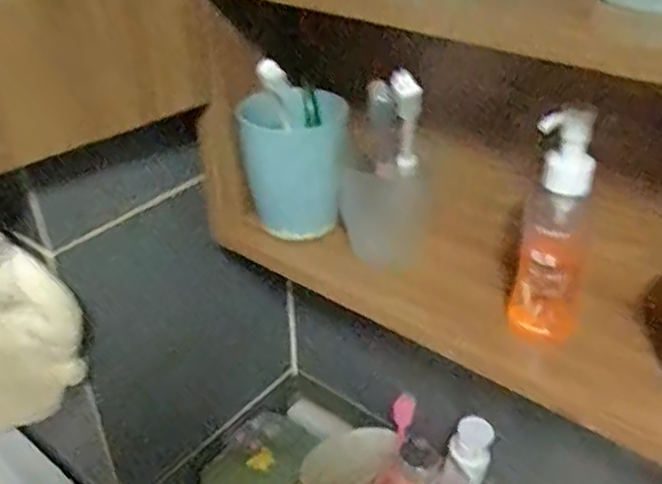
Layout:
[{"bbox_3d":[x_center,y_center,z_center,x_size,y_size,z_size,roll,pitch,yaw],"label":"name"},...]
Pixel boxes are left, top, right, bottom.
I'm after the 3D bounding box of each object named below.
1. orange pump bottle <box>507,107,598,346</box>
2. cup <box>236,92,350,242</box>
[{"bbox_3d":[0.139,-0.010,0.429,0.039,0.152,0.043,10,36,18],"label":"orange pump bottle"},{"bbox_3d":[-0.027,-0.056,0.551,0.080,0.104,0.063,-4,34,-2],"label":"cup"}]

